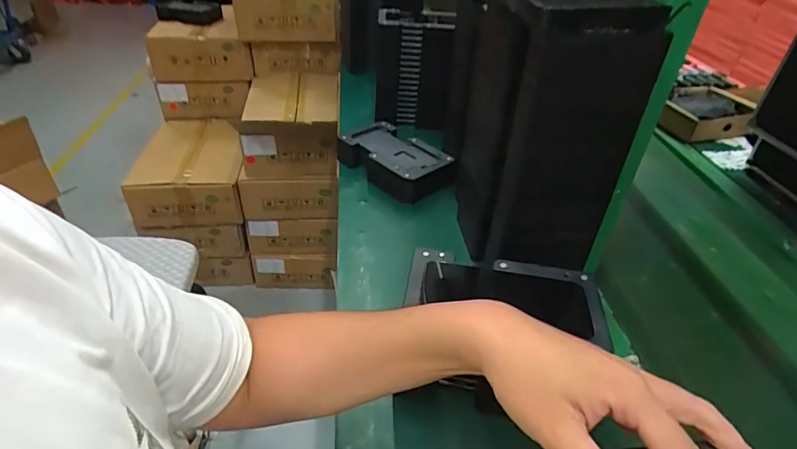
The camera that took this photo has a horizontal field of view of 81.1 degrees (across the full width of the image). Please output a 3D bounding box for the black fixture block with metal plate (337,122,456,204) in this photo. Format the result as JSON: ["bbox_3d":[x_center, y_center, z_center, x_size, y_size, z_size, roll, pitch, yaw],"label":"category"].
[{"bbox_3d":[-0.006,-0.108,0.805,0.122,0.049,0.210,-27,46,-33],"label":"black fixture block with metal plate"}]

